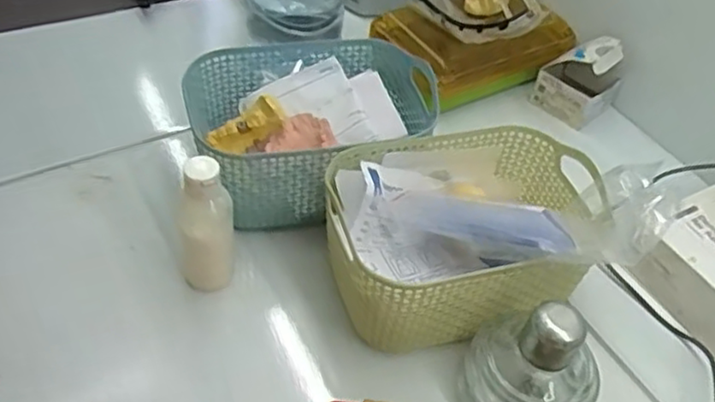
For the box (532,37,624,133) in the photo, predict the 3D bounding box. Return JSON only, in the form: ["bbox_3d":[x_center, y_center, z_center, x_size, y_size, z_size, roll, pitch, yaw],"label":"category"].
[{"bbox_3d":[0.199,-0.113,0.605,0.058,0.063,0.062,35,52,24],"label":"box"}]

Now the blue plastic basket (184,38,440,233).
[{"bbox_3d":[-0.028,-0.052,0.509,0.177,0.076,0.127,-12,49,-17],"label":"blue plastic basket"}]

